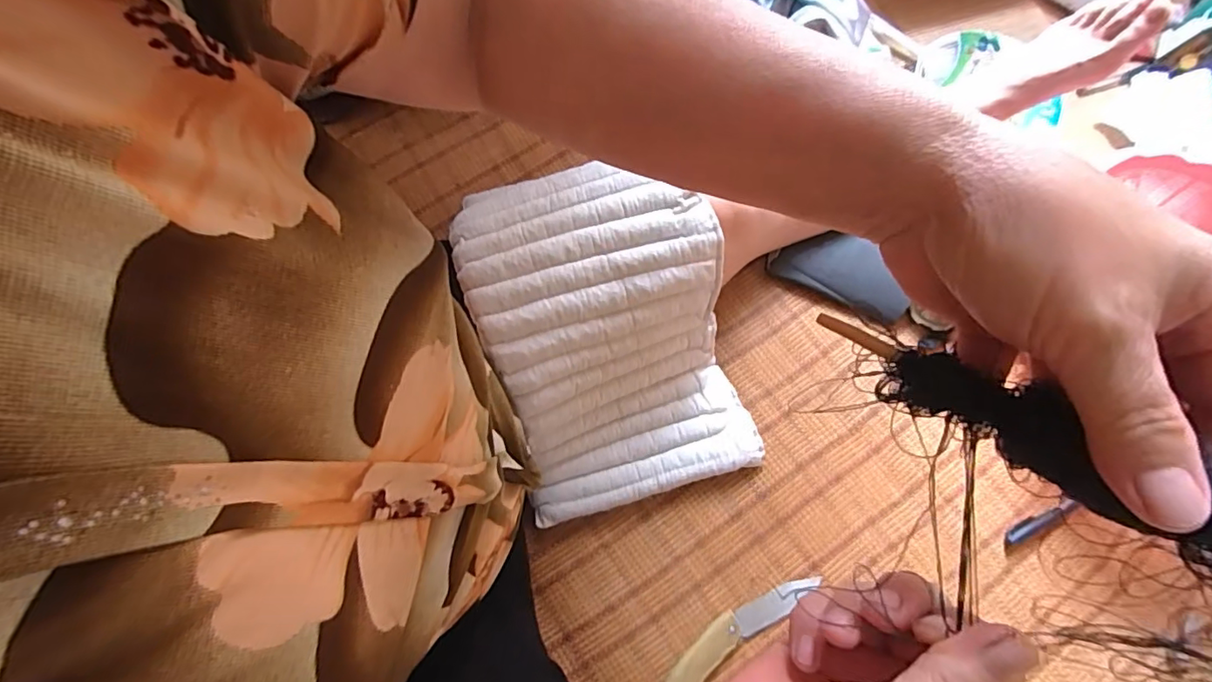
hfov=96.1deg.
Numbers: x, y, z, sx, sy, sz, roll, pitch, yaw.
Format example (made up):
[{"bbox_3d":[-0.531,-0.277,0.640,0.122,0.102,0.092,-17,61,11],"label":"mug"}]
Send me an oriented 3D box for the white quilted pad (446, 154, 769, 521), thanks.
[{"bbox_3d":[0.003,-0.003,0.490,0.211,0.144,0.275,-18,74,-7],"label":"white quilted pad"}]

